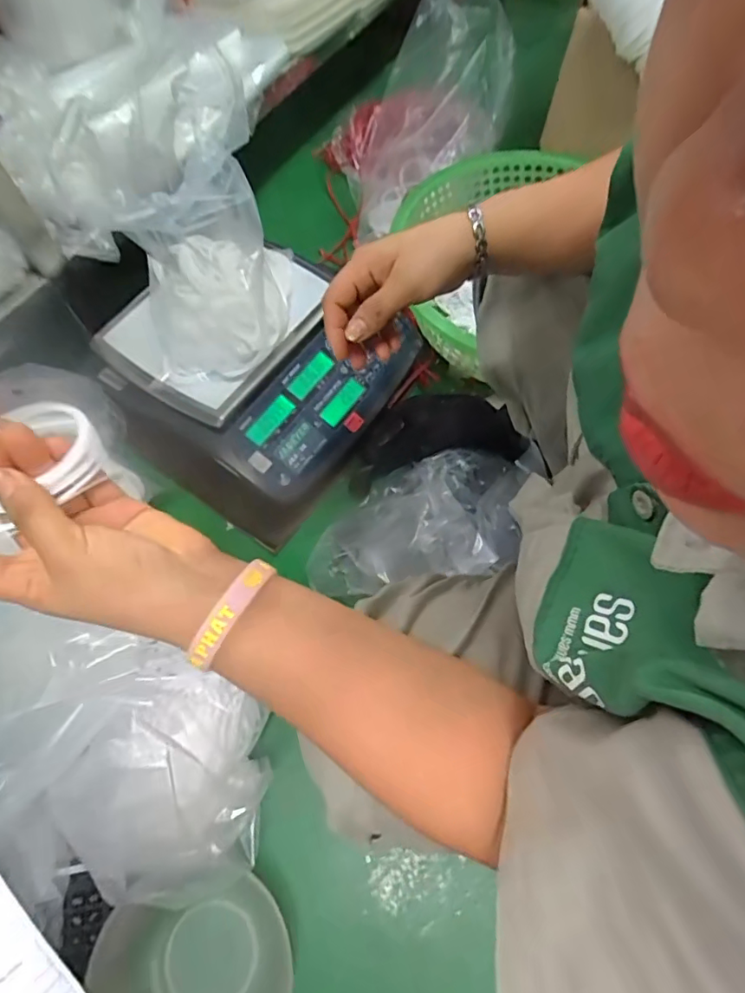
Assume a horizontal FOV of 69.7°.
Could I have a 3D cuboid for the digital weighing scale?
[{"bbox_3d":[-0.164,-0.186,0.764,0.360,0.127,0.372,33,70,17],"label":"digital weighing scale"}]

